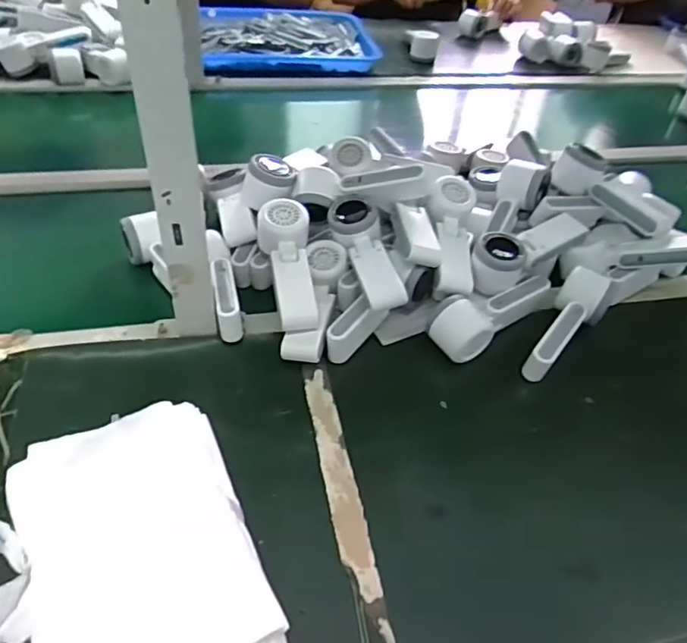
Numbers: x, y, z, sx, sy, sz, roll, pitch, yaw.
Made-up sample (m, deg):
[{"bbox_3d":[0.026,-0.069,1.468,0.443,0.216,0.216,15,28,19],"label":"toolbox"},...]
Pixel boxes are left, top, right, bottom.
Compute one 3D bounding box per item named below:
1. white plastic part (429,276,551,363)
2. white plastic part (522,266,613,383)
[{"bbox_3d":[0.166,-0.013,0.648,0.167,0.054,0.057,-28,54,-30],"label":"white plastic part"},{"bbox_3d":[0.247,0.001,0.632,0.051,0.041,0.150,31,64,23],"label":"white plastic part"}]

